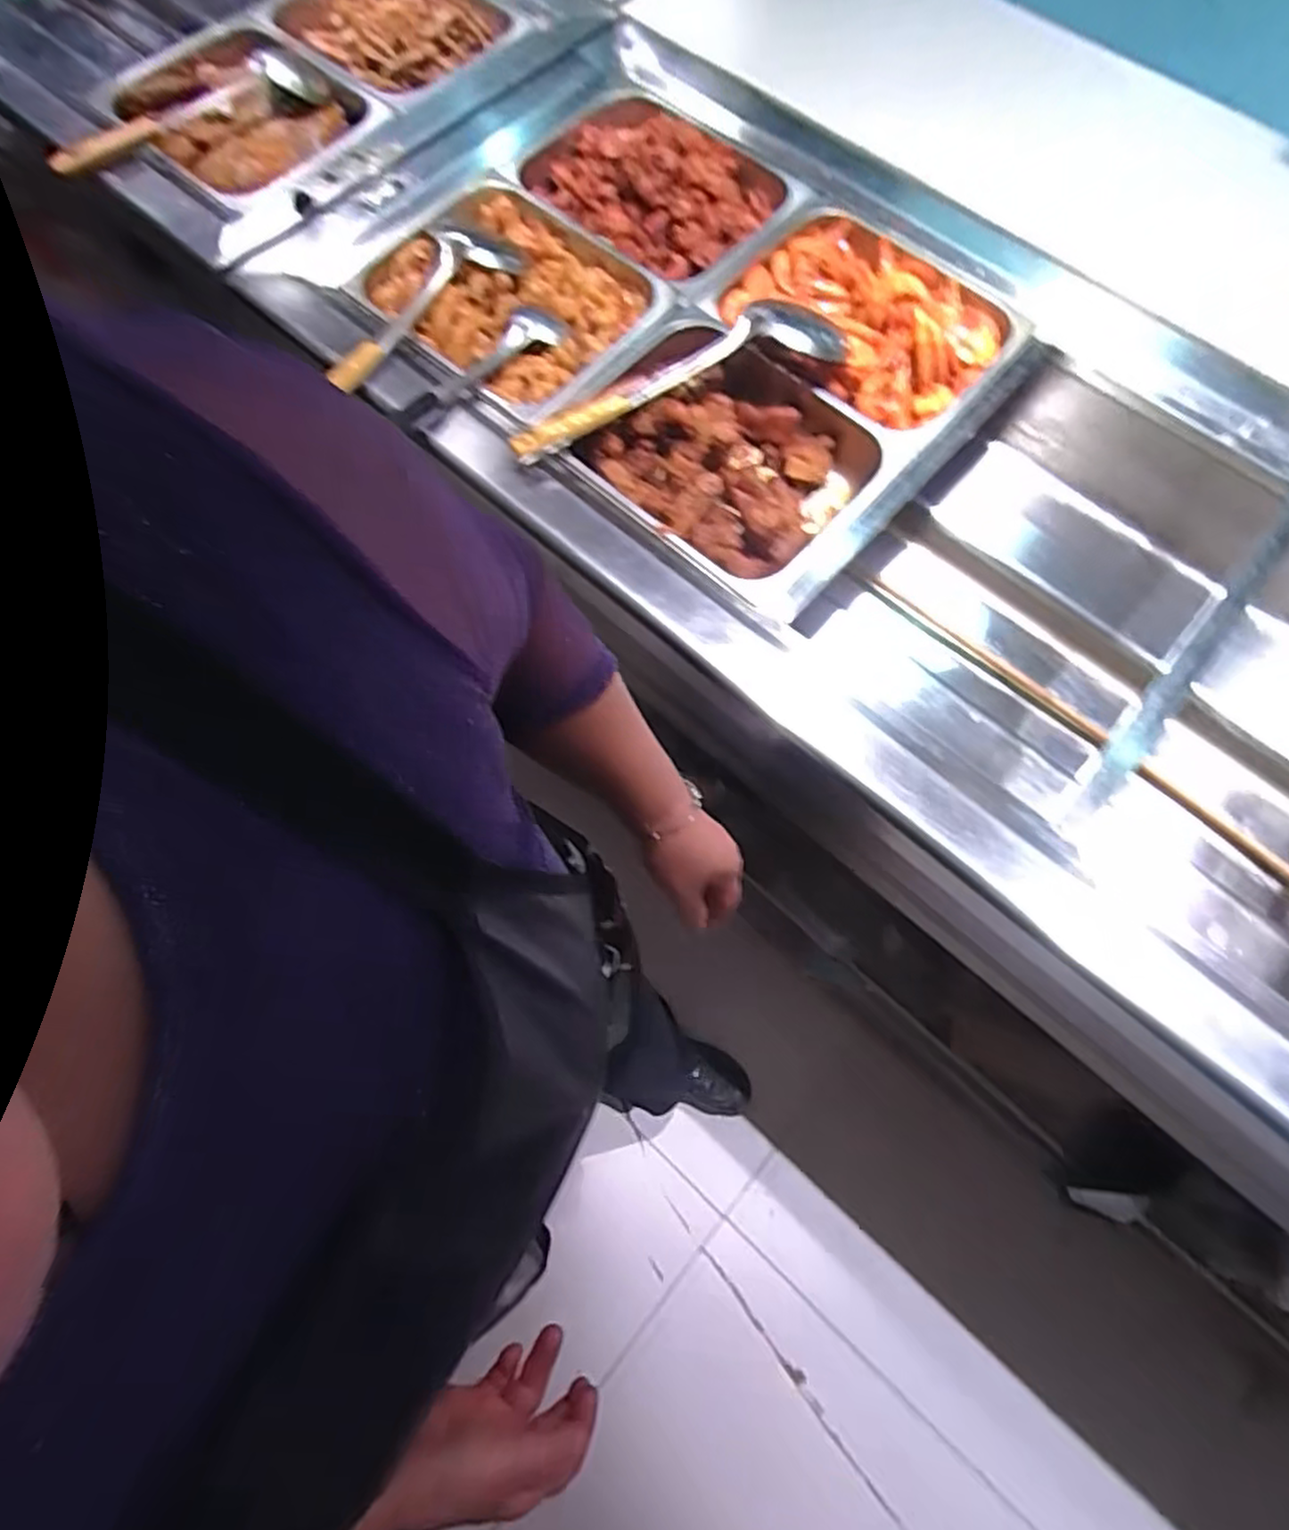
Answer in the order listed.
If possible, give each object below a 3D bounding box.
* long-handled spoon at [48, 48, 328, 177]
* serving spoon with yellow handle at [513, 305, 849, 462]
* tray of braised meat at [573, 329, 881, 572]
[{"bbox_3d":[-0.539,-0.770,0.844,0.321,0.038,0.092,-32,73,-9],"label":"long-handled spoon"},{"bbox_3d":[0.029,-0.408,0.757,0.375,0.060,0.107,-25,73,-9],"label":"serving spoon with yellow handle"},{"bbox_3d":[0.088,-0.327,0.775,0.279,0.101,0.240,32,74,10],"label":"tray of braised meat"}]

